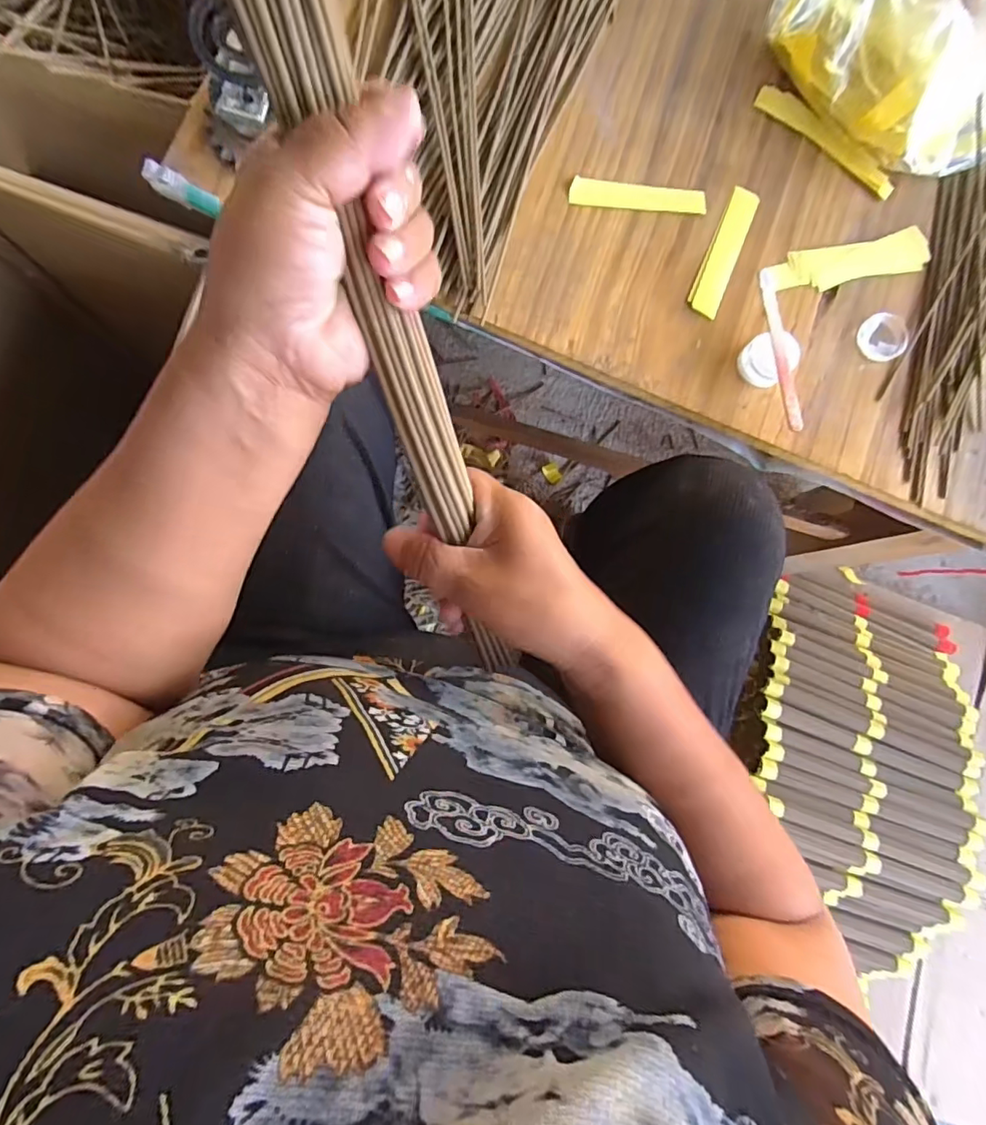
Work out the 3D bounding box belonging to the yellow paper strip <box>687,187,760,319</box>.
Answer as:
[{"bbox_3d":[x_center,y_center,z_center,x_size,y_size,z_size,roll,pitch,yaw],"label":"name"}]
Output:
[{"bbox_3d":[0.185,-0.249,0.427,0.025,0.004,0.114,24,83,-3],"label":"yellow paper strip"}]

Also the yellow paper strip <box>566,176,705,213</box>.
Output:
[{"bbox_3d":[0.116,-0.290,0.425,0.110,0.006,0.020,0,84,-6],"label":"yellow paper strip"}]

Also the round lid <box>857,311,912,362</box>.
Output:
[{"bbox_3d":[0.321,-0.185,0.437,0.044,0.005,0.038,-38,89,-8],"label":"round lid"}]

